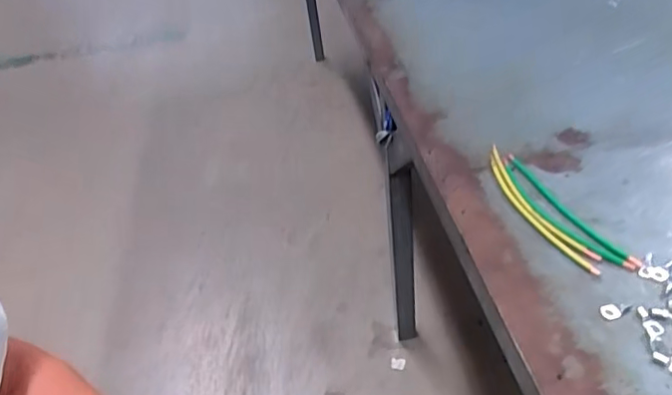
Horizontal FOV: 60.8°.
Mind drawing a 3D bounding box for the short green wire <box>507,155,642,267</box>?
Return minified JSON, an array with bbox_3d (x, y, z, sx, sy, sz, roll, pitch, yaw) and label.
[{"bbox_3d":[0.236,0.010,0.593,0.019,0.008,0.191,-17,40,-15],"label":"short green wire"}]

